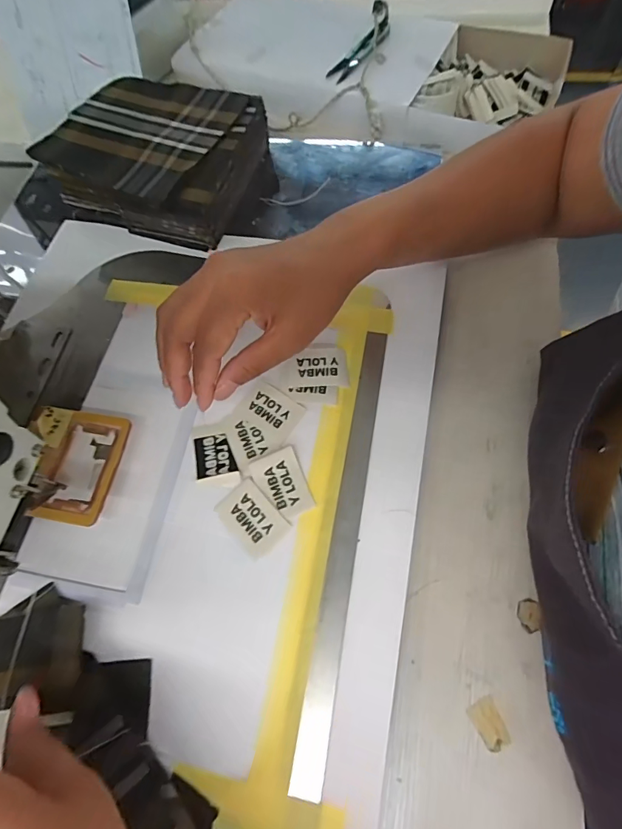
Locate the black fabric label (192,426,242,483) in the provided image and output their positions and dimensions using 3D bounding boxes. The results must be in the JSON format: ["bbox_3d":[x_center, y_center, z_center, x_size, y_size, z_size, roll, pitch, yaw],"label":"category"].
[{"bbox_3d":[-0.073,0.030,0.313,0.032,0.006,0.049,-13,65,1],"label":"black fabric label"}]

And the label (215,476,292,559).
[{"bbox_3d":[-0.042,0.072,0.290,0.034,0.004,0.048,-43,69,-12],"label":"label"}]

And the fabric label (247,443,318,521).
[{"bbox_3d":[-0.021,0.050,0.298,0.035,0.004,0.048,-22,66,-3],"label":"fabric label"}]

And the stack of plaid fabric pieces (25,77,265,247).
[{"bbox_3d":[-0.149,-0.259,0.409,0.197,0.048,0.157,18,70,14],"label":"stack of plaid fabric pieces"}]

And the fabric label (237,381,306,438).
[{"bbox_3d":[-0.031,-0.004,0.321,0.045,0.004,0.031,31,73,18],"label":"fabric label"}]

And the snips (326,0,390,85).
[{"bbox_3d":[0.056,-0.410,0.458,0.028,0.032,0.111,30,73,17],"label":"snips"}]

